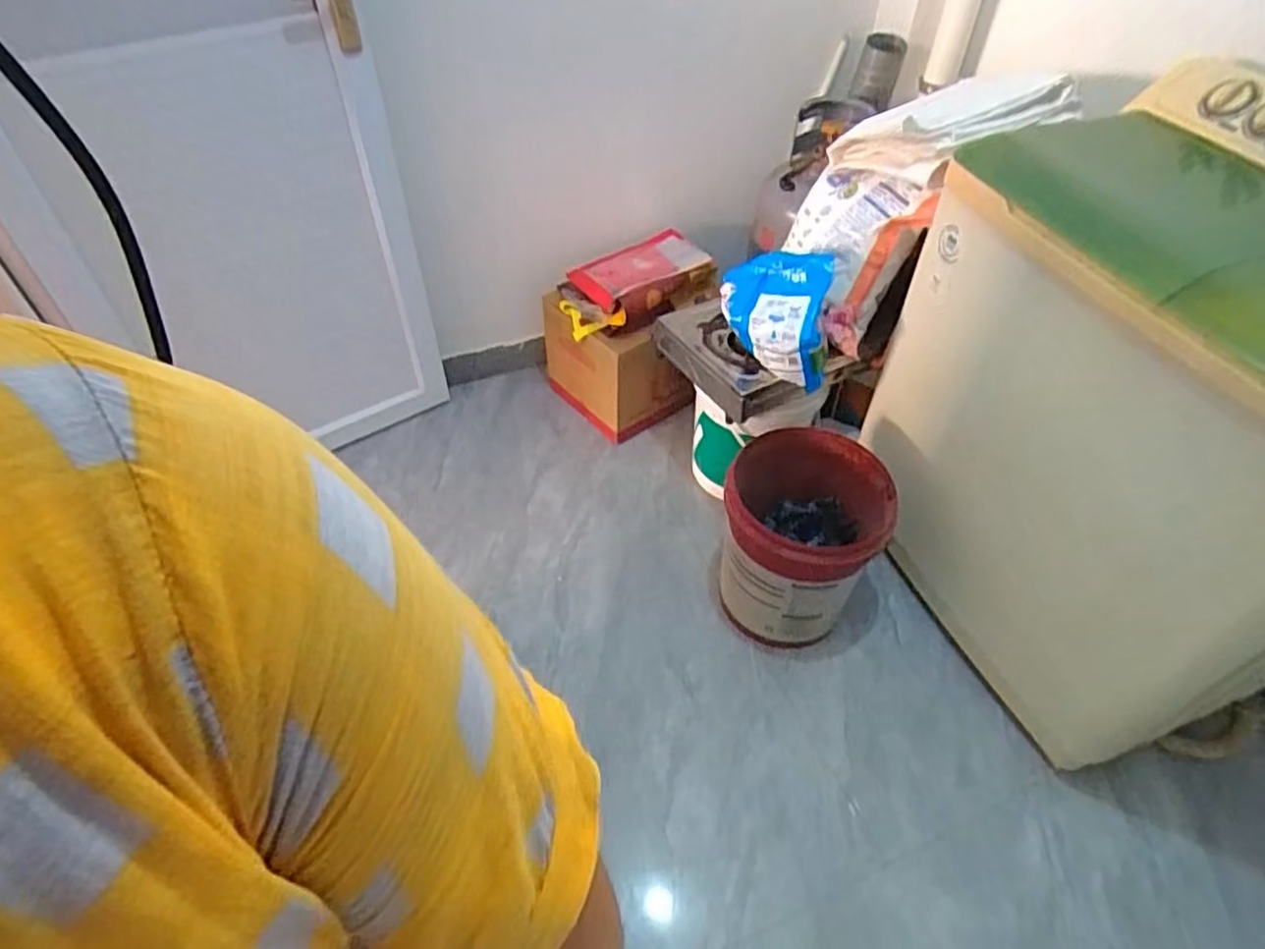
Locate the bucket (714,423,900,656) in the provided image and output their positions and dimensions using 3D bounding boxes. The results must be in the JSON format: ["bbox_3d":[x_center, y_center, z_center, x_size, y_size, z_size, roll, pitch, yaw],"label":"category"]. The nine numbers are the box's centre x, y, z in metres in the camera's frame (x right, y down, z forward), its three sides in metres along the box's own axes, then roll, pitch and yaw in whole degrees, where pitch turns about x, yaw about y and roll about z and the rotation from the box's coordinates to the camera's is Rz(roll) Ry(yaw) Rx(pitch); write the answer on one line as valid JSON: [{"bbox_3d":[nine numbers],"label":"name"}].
[{"bbox_3d":[0.321,0.151,1.420,0.299,0.333,0.258,15,49,12],"label":"bucket"}]

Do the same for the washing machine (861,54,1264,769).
[{"bbox_3d":[0.816,-0.097,1.225,0.460,0.833,0.873,-15,50,-15],"label":"washing machine"}]

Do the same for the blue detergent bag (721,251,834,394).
[{"bbox_3d":[0.276,-0.301,1.374,0.221,0.201,0.185,11,48,9],"label":"blue detergent bag"}]

